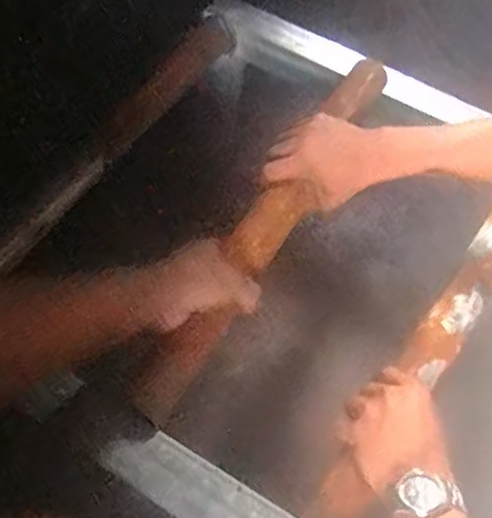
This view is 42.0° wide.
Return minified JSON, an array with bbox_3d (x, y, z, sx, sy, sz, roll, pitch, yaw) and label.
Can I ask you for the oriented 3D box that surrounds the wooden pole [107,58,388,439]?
[{"bbox_3d":[0.030,-0.043,0.652,0.046,0.054,0.508,27,63,14],"label":"wooden pole"}]

